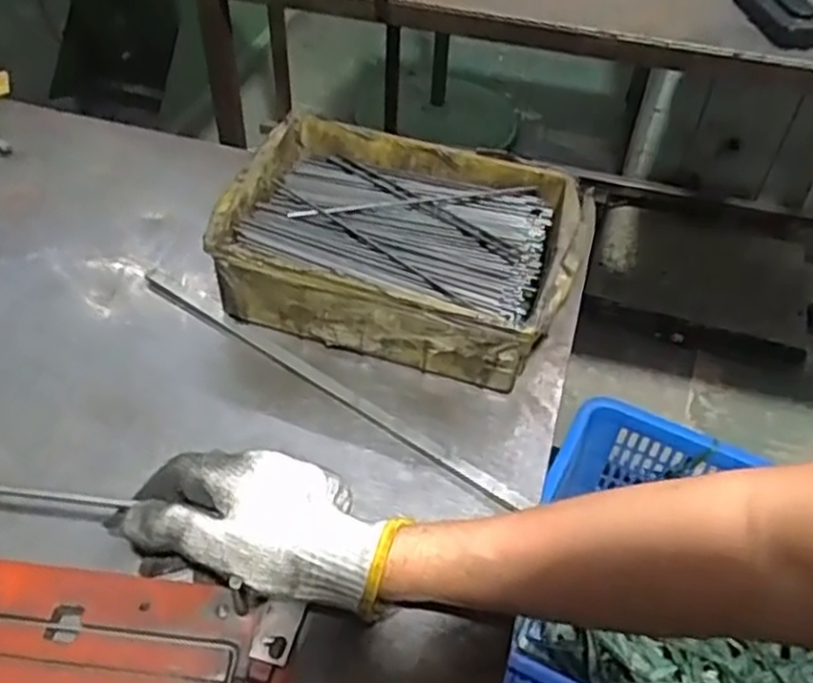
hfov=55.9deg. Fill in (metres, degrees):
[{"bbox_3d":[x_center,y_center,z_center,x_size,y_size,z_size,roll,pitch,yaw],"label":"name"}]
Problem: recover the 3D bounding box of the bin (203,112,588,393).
[{"bbox_3d":[-0.003,-0.071,0.586,0.249,0.079,0.178,14,48,9],"label":"bin"}]

